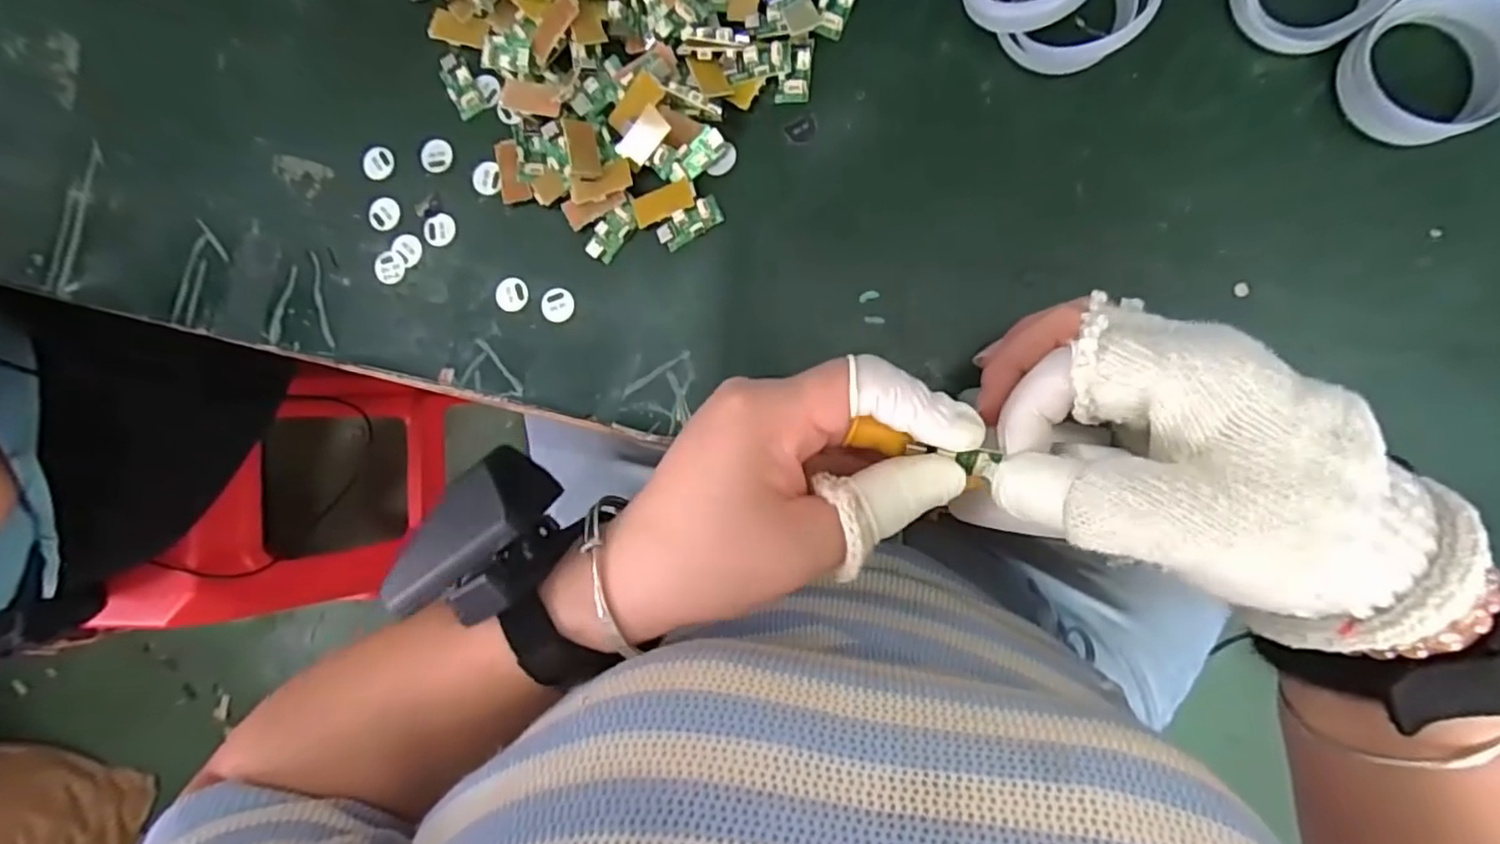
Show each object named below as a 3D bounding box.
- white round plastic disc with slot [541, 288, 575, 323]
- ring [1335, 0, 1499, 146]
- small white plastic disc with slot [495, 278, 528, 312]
[{"bbox_3d":[-0.096,-0.058,0.332,0.017,0.004,0.016,0,87,8],"label":"white round plastic disc with slot"},{"bbox_3d":[0.282,-0.146,0.277,0.057,0.023,0.060,0,87,8],"label":"ring"},{"bbox_3d":[-0.120,-0.064,0.335,0.017,0.004,0.017,0,87,8],"label":"small white plastic disc with slot"}]

